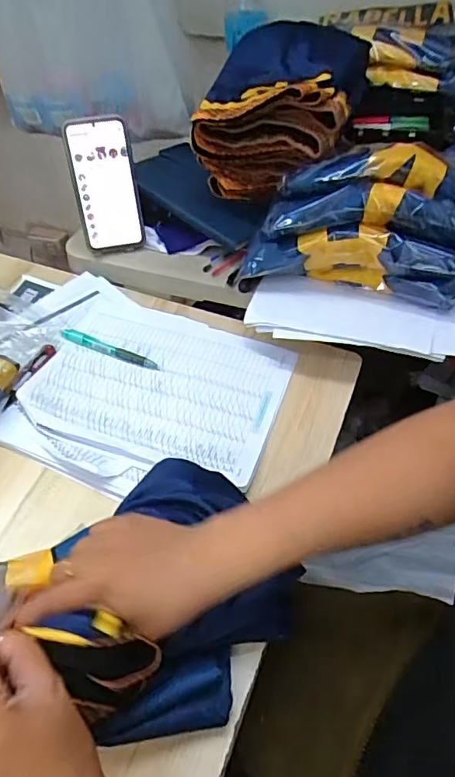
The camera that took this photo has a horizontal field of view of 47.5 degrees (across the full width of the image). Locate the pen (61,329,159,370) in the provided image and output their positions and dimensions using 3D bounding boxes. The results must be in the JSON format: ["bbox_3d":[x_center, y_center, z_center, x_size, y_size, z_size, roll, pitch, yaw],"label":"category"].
[{"bbox_3d":[-0.146,-0.048,0.638,0.135,0.014,0.018,17,49,20],"label":"pen"}]

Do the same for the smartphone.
[{"bbox_3d":[-0.162,-0.268,0.689,0.082,0.168,0.016,-11,30,-9],"label":"smartphone"}]

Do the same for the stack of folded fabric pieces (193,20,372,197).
[{"bbox_3d":[0.075,-0.371,0.700,0.191,0.160,0.243,10,47,14],"label":"stack of folded fabric pieces"}]

